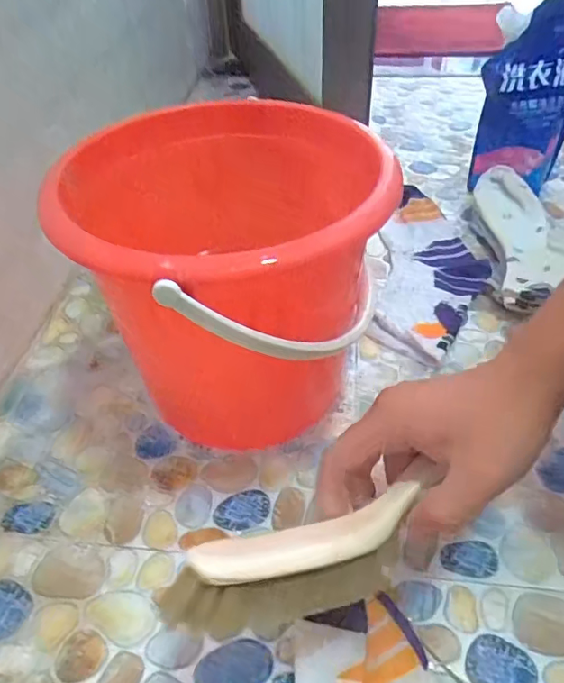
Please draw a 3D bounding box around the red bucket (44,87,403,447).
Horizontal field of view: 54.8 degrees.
[{"bbox_3d":[-0.028,-0.032,0.392,0.186,0.194,0.216,8,45,10],"label":"red bucket"}]

